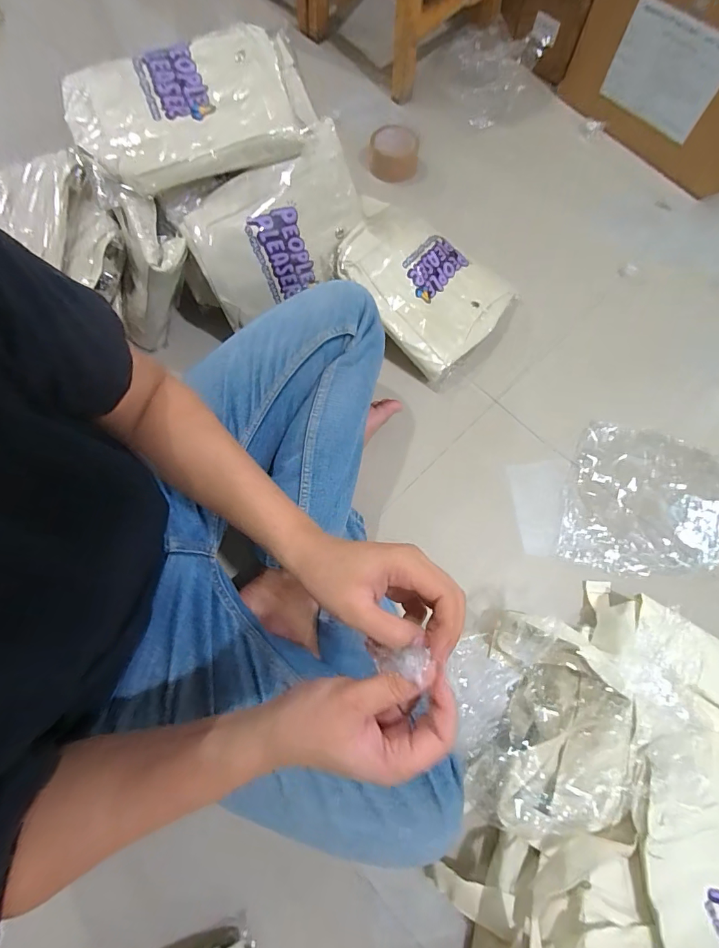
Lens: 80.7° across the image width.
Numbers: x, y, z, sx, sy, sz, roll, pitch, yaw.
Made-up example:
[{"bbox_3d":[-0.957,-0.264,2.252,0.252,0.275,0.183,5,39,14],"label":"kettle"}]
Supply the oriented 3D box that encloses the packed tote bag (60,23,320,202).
[{"bbox_3d":[-0.210,-0.468,0.530,0.289,0.060,0.199,-23,73,-8],"label":"packed tote bag"}]

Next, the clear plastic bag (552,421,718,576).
[{"bbox_3d":[0.461,0.056,0.621,0.286,0.058,0.238,22,72,7],"label":"clear plastic bag"}]

